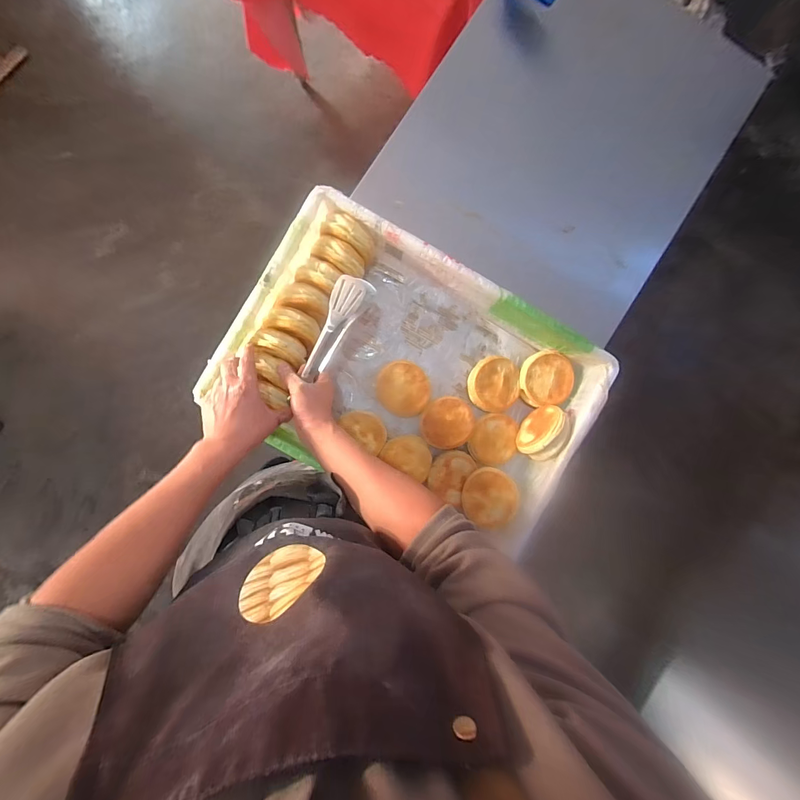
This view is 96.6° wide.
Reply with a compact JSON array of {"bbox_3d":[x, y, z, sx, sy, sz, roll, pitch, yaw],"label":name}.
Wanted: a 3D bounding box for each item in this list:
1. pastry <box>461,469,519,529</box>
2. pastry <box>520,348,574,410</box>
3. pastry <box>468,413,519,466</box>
[{"bbox_3d":[0.159,0.174,0.637,0.098,0.021,0.099,-9,74,33],"label":"pastry"},{"bbox_3d":[0.276,-0.038,0.670,0.093,0.020,0.104,17,89,-3],"label":"pastry"},{"bbox_3d":[0.177,0.074,0.672,0.090,0.020,0.094,7,89,-4],"label":"pastry"}]

